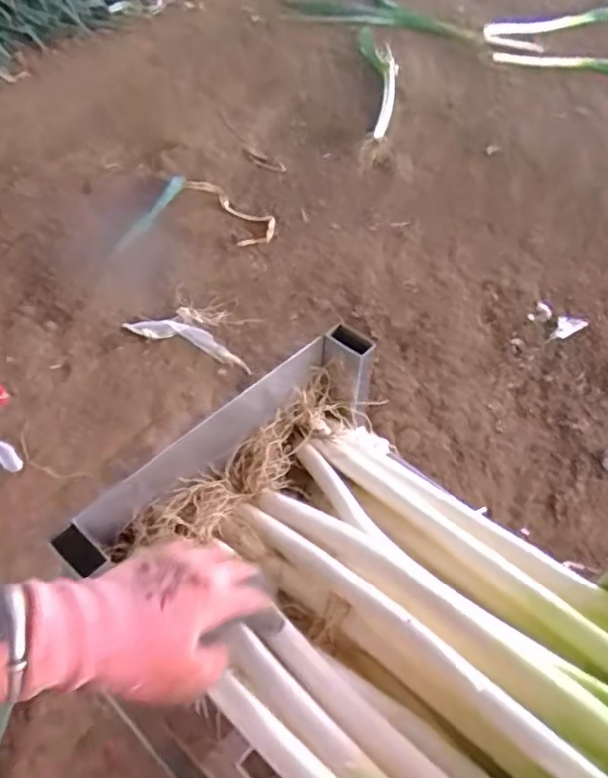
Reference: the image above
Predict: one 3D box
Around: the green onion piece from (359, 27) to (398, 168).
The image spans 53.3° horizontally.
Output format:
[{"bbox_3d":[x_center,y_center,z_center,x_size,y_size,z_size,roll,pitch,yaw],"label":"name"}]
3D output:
[{"bbox_3d":[0.180,-0.720,1.461,0.097,0.038,0.551,3,54,-1],"label":"green onion piece"}]

